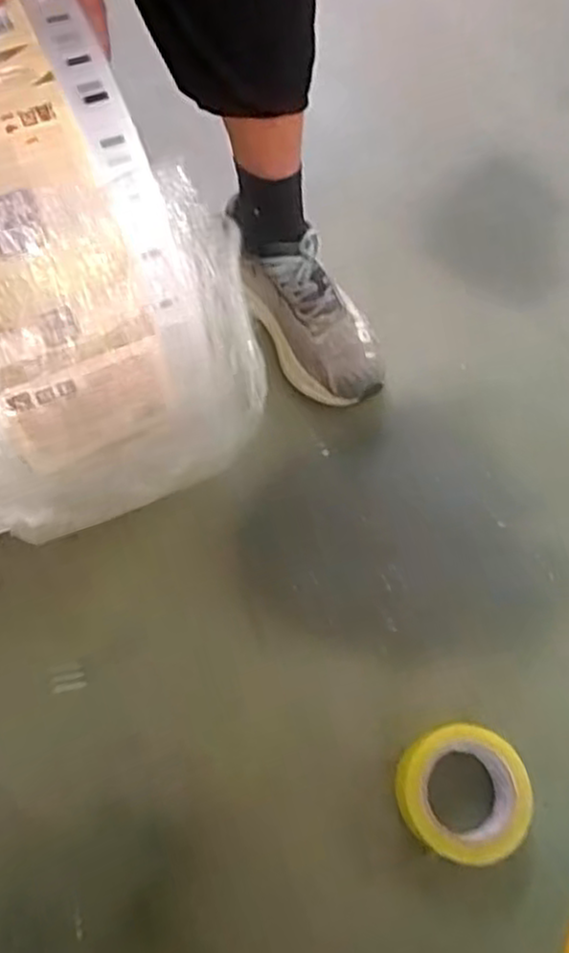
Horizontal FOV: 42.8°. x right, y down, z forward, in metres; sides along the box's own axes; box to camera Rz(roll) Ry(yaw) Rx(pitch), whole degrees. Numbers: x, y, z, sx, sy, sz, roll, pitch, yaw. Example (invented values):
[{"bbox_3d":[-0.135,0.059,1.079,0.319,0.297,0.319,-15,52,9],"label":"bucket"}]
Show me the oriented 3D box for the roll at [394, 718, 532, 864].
[{"bbox_3d":[0.159,0.285,0.658,0.107,0.053,0.111,1,68,-3],"label":"roll"}]

